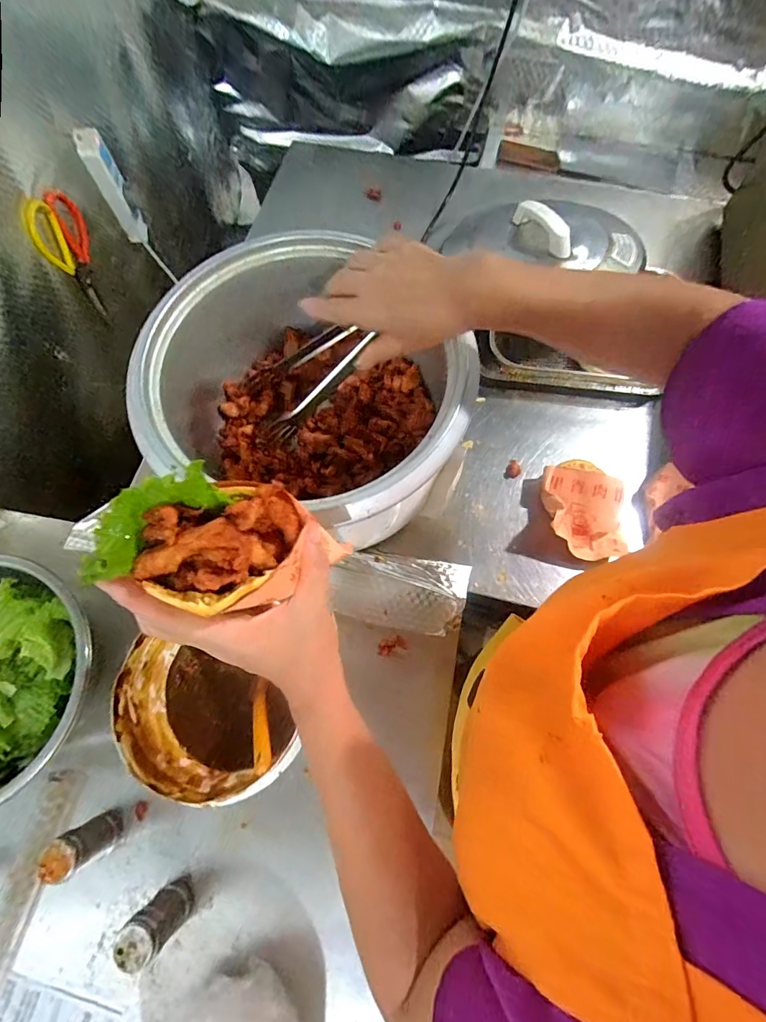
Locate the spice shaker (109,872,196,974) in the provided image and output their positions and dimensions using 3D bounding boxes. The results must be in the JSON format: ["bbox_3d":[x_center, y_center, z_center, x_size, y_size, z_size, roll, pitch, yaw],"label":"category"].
[{"bbox_3d":[-0.229,0.419,0.452,0.048,0.084,0.042,-42,75,-12],"label":"spice shaker"}]

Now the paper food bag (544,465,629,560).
[{"bbox_3d":[0.267,-0.003,0.594,0.101,0.056,0.129,3,71,2],"label":"paper food bag"}]

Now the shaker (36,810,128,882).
[{"bbox_3d":[-0.317,0.354,0.471,0.045,0.081,0.041,-26,73,-7],"label":"shaker"}]

